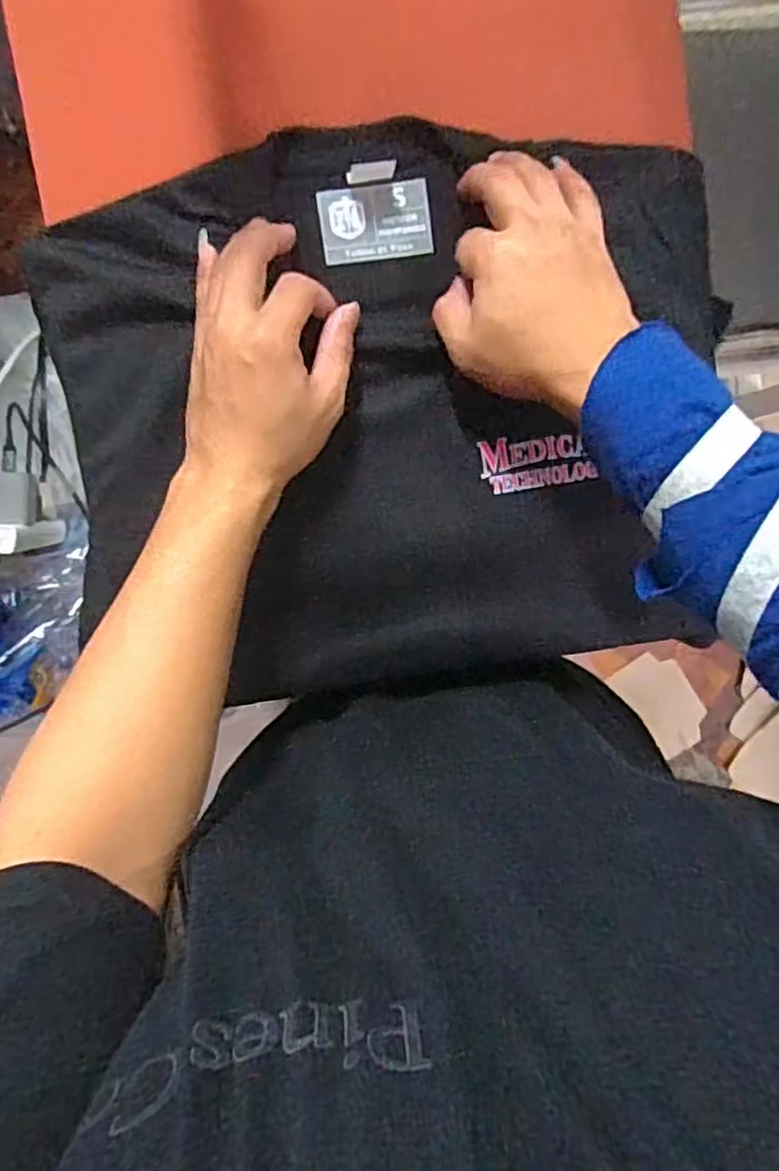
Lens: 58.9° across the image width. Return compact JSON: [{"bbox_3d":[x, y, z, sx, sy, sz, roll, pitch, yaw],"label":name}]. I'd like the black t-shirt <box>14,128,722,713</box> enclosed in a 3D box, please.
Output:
[{"bbox_3d":[0.005,-0.102,0.425,0.400,0.022,0.323,-7,94,-4],"label":"black t-shirt"}]

